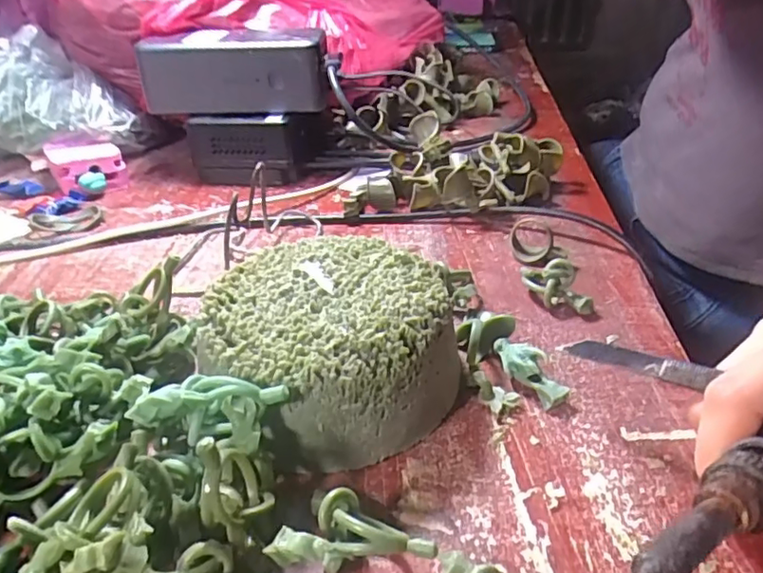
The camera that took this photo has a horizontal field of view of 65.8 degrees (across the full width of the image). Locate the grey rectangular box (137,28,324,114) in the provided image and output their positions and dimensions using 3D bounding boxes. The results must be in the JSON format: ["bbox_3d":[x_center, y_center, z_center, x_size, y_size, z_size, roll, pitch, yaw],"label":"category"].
[{"bbox_3d":[-0.106,-0.155,0.424,0.130,0.051,0.040,-1,33,0],"label":"grey rectangular box"}]

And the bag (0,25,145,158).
[{"bbox_3d":[-0.269,-0.149,0.475,0.142,0.095,0.076,-2,33,-1],"label":"bag"}]

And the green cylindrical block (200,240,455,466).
[{"bbox_3d":[-0.021,0.024,0.246,0.097,0.047,0.093,-1,33,1],"label":"green cylindrical block"}]

